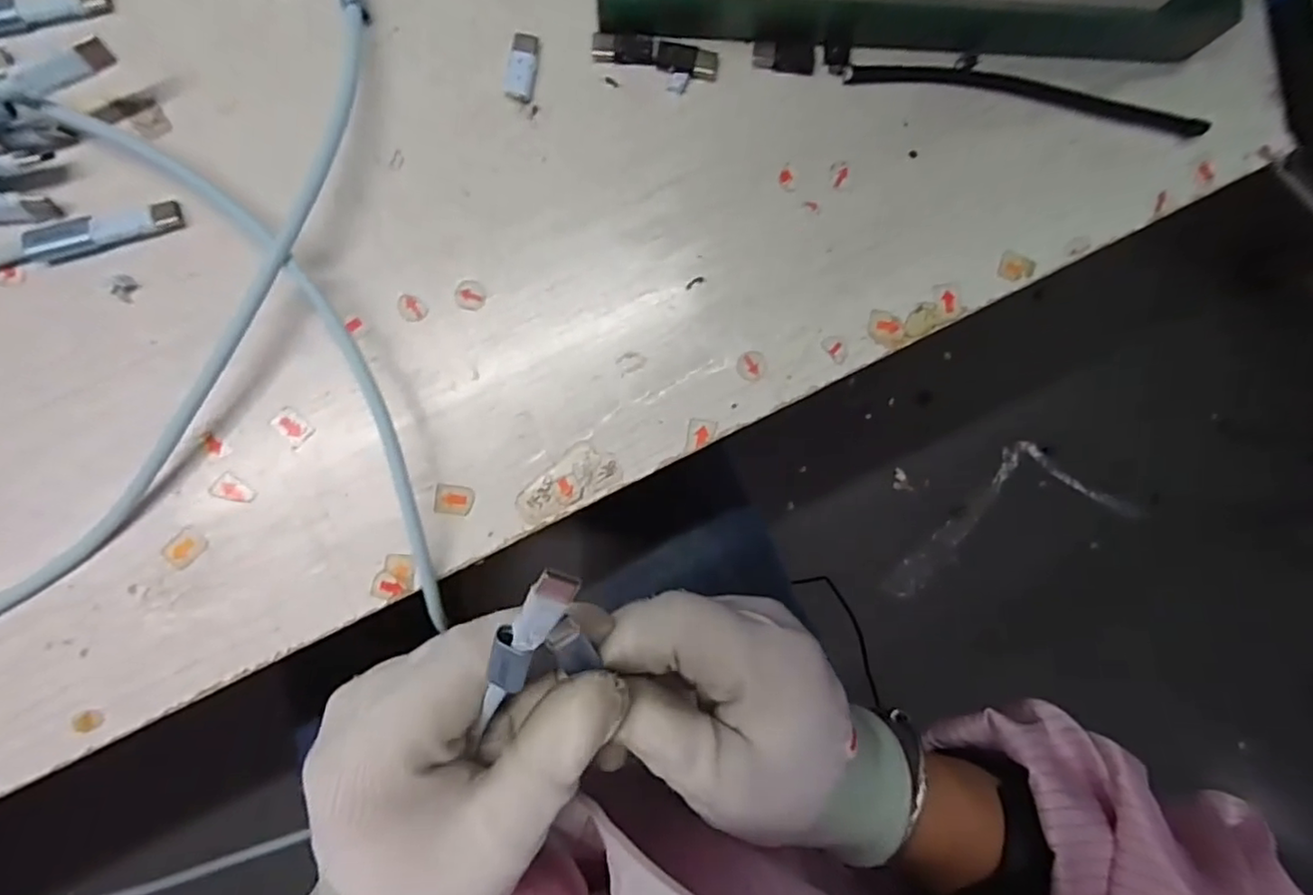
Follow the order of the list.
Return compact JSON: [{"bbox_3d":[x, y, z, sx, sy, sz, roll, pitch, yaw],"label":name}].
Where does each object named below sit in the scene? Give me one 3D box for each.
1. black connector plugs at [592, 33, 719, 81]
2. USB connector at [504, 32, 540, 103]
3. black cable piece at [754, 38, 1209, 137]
[{"bbox_3d":[0.000,-0.128,0.201,0.040,0.004,0.009,7,89,-4],"label":"black connector plugs"},{"bbox_3d":[-0.043,-0.122,0.199,0.009,0.004,0.021,9,89,-4],"label":"USB connector"},{"bbox_3d":[0.108,-0.123,0.207,0.150,0.008,0.014,7,89,-4],"label":"black cable piece"}]

